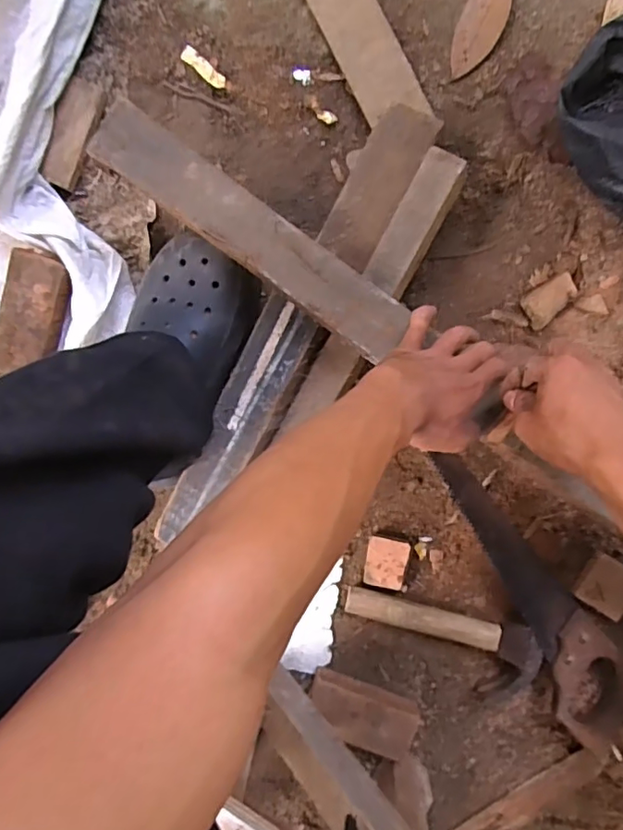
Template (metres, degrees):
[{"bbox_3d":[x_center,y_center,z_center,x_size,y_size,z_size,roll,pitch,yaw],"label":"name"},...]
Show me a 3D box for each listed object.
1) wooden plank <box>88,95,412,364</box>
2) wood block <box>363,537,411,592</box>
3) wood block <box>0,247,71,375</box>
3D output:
[{"bbox_3d":[-0.053,-0.159,0.494,0.309,0.022,0.055,36,96,-3],"label":"wooden plank"},{"bbox_3d":[0.084,0.167,0.630,0.045,0.022,0.054,9,95,4],"label":"wood block"},{"bbox_3d":[-0.292,-0.103,0.584,0.064,0.019,0.132,18,94,0],"label":"wood block"}]

